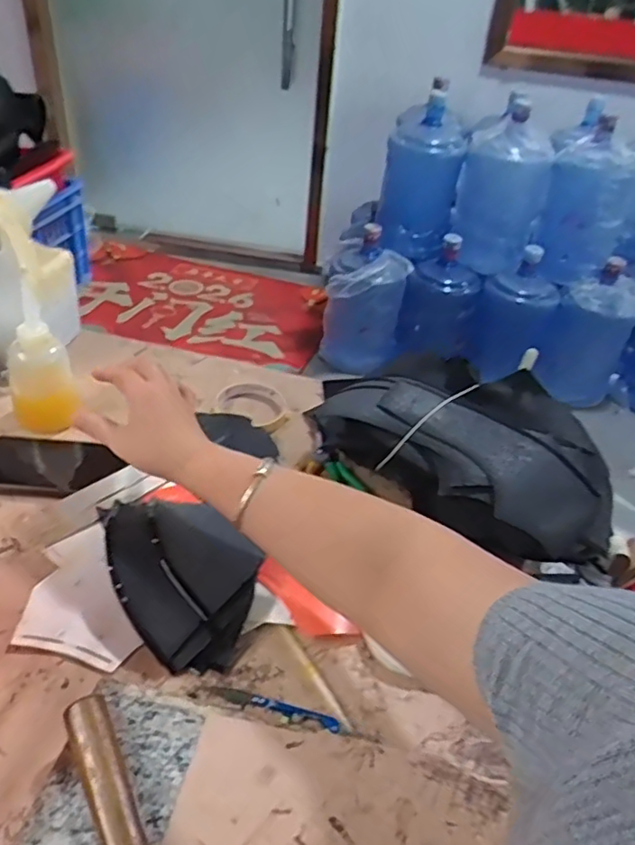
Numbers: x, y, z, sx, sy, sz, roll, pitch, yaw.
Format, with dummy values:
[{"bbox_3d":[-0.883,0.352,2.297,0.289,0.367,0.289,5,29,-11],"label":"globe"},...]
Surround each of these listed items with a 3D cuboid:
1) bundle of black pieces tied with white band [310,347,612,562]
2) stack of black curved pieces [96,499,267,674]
[{"bbox_3d":[0.168,0.026,0.653,0.195,0.088,0.301,-28,50,-36],"label":"bundle of black pieces tied with white band"},{"bbox_3d":[-0.121,0.123,0.533,0.112,0.034,0.178,-24,48,-33],"label":"stack of black curved pieces"}]

